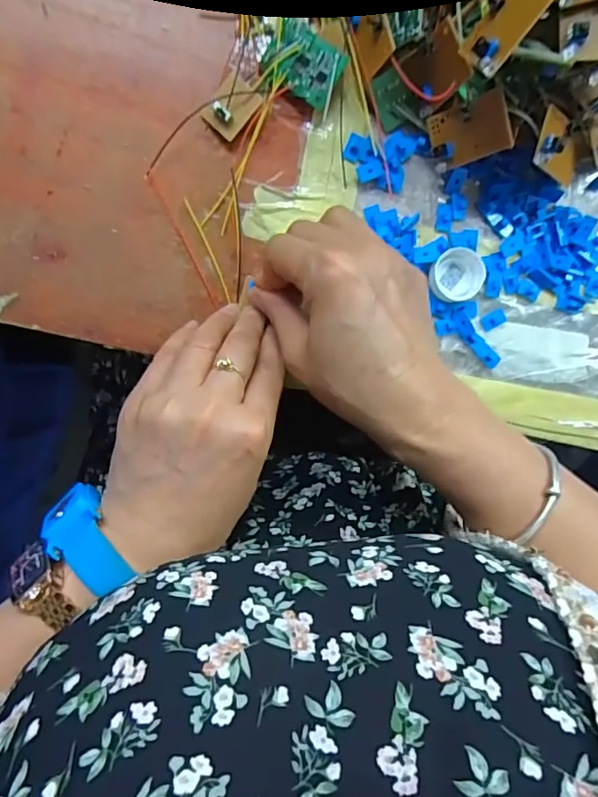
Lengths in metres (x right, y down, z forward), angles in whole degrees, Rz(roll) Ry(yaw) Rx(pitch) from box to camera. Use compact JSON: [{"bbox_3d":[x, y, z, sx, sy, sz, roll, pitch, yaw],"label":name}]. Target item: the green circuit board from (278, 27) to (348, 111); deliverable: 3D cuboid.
[{"bbox_3d":[0.005,-0.188,0.310,0.040,0.006,0.030,31,110,0],"label":"green circuit board"}]

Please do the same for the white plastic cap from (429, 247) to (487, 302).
[{"bbox_3d":[0.096,-0.075,0.333,0.033,0.009,0.032,0,93,-9],"label":"white plastic cap"}]

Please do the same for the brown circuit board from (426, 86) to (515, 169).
[{"bbox_3d":[0.096,-0.151,0.309,0.007,0.043,0.033,-31,108,-51],"label":"brown circuit board"}]

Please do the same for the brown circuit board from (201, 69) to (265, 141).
[{"bbox_3d":[-0.038,-0.166,0.311,0.023,0.011,0.031,41,86,-8],"label":"brown circuit board"}]

